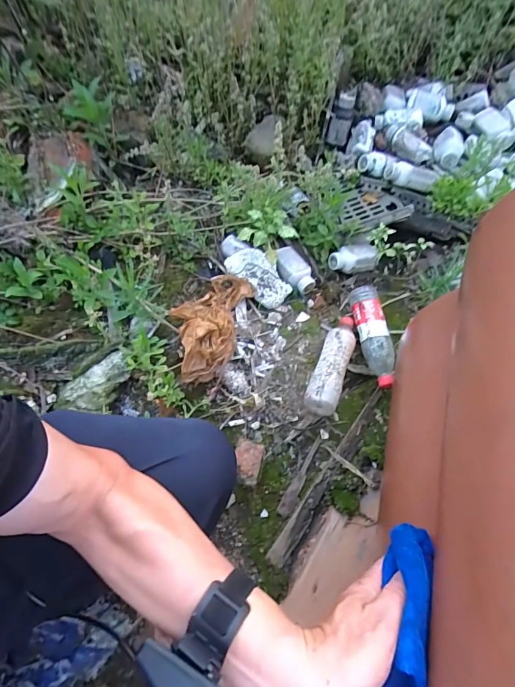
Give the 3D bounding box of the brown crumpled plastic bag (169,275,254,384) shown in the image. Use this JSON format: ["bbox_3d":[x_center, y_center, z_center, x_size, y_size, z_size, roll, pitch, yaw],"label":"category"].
[{"bbox_3d":[-0.107,-0.042,0.783,0.136,0.094,0.254,15,64,7],"label":"brown crumpled plastic bag"}]

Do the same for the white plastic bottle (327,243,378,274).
[{"bbox_3d":[0.232,-0.207,0.935,0.122,0.049,0.063,-19,65,-9],"label":"white plastic bottle"}]

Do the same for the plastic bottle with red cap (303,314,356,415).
[{"bbox_3d":[0.158,0.036,0.792,0.062,0.063,0.225,20,65,9],"label":"plastic bottle with red cap"}]

